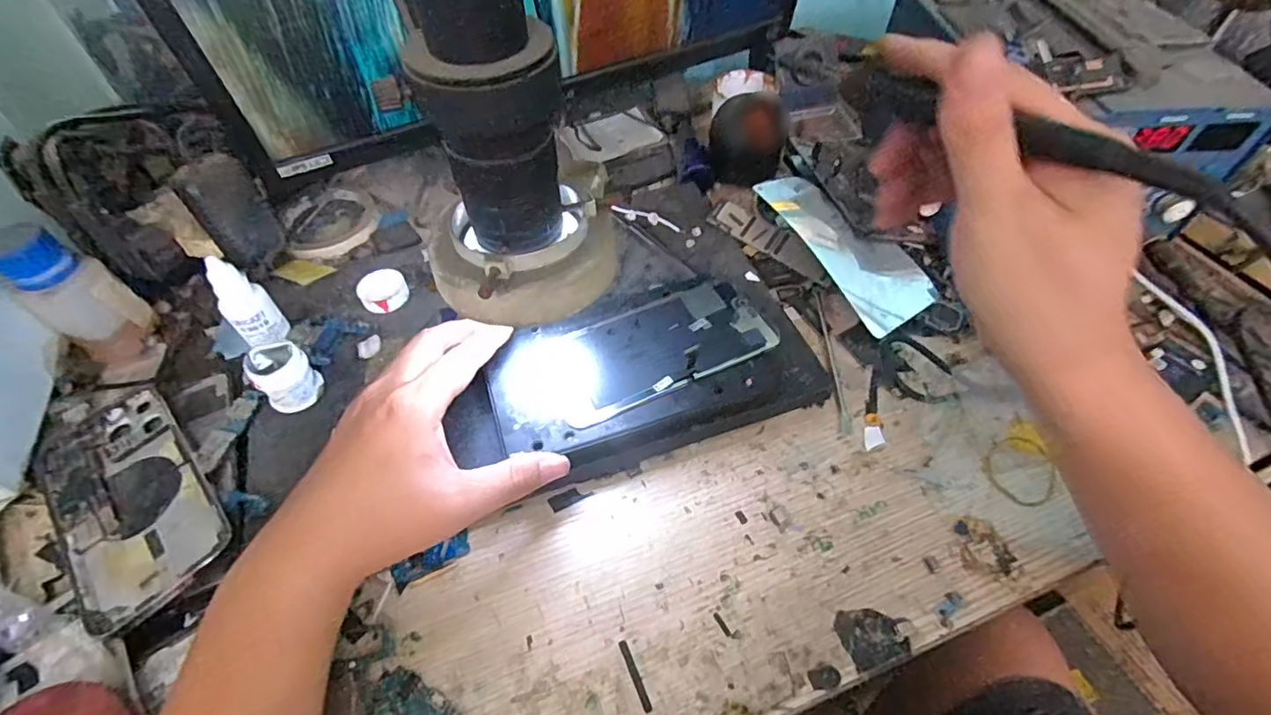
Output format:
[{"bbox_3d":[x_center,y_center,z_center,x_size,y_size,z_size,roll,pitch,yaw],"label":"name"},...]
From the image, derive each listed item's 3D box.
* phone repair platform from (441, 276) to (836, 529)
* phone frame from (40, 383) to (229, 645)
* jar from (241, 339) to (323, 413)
[{"bbox_3d":[-0.001,0.012,0.396,0.237,0.036,0.114,-16,57,-10],"label":"phone repair platform"},{"bbox_3d":[-0.308,0.079,0.350,0.075,0.007,0.162,-38,60,-24],"label":"phone frame"},{"bbox_3d":[-0.227,0.013,0.378,0.034,0.035,0.031,-1,52,1],"label":"jar"}]

